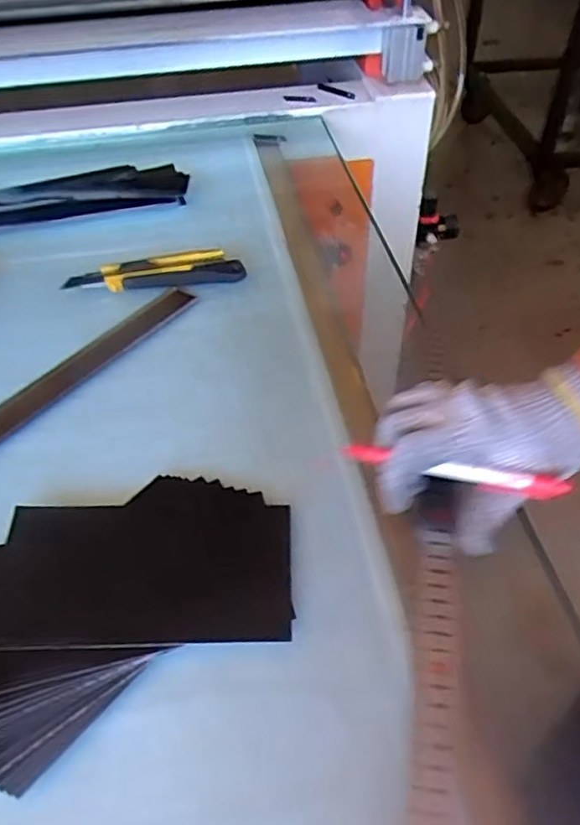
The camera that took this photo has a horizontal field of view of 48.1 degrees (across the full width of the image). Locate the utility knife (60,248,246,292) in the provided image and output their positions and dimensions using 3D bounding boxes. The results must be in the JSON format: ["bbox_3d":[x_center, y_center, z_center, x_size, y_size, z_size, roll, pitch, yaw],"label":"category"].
[{"bbox_3d":[-0.125,-0.131,0.608,0.163,0.021,0.035,-3,47,1],"label":"utility knife"}]

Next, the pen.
[{"bbox_3d":[0.099,0.034,0.403,0.137,0.012,0.014,10,48,20],"label":"pen"}]

